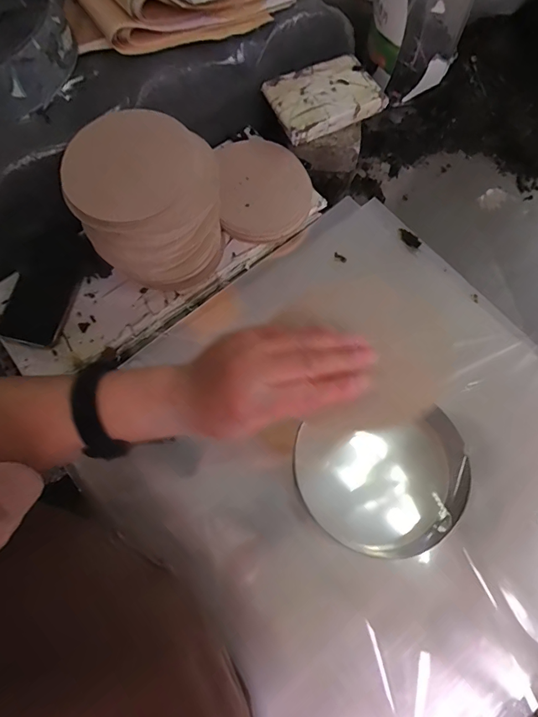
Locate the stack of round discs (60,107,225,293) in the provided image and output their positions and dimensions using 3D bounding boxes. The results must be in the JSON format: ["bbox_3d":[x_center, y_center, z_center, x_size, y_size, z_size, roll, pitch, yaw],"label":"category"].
[{"bbox_3d":[-0.138,-0.174,0.494,0.156,0.147,0.149,-27,72,-6],"label":"stack of round discs"}]

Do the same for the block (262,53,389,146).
[{"bbox_3d":[0.076,-0.361,0.569,0.148,0.023,0.098,-27,72,-6],"label":"block"}]

